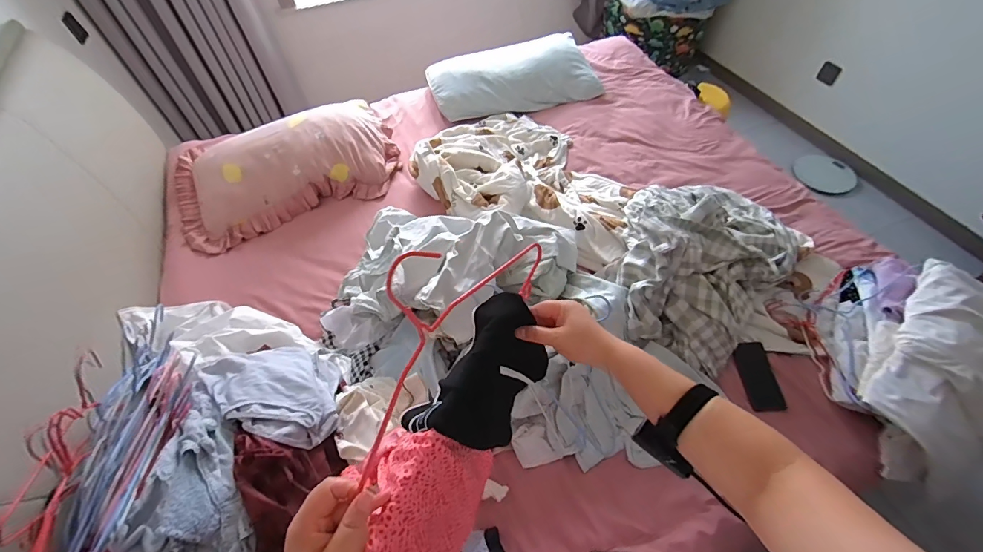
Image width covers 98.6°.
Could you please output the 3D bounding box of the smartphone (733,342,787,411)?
[{"bbox_3d":[0.619,0.229,0.981,0.077,0.010,0.158,-3,54,1],"label":"smartphone"}]

